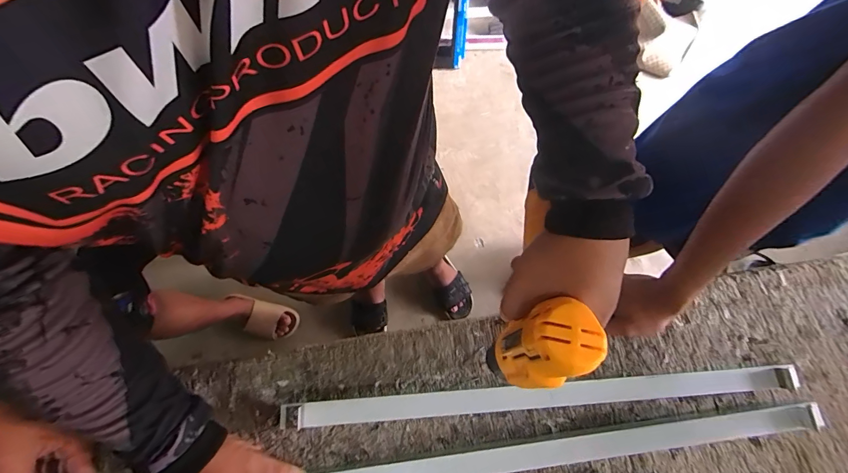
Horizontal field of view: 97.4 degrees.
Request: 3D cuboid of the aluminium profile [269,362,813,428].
[{"bbox_3d":[0.132,0.181,0.432,0.575,0.036,0.028,-4,72,-2],"label":"aluminium profile"}]

